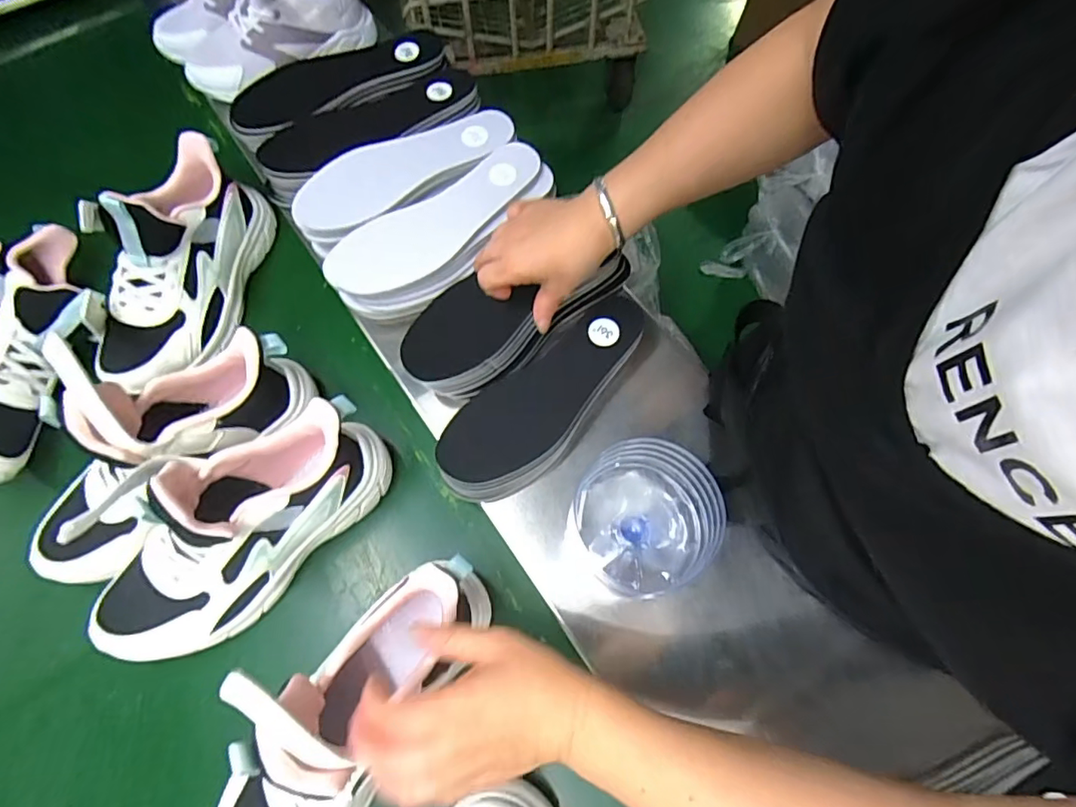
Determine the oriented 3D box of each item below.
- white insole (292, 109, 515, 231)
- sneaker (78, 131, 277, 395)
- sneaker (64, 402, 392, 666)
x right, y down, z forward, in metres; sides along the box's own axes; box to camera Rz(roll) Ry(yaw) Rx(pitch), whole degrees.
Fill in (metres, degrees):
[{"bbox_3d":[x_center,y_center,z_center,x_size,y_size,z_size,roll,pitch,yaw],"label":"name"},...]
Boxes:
[{"bbox_3d":[-0.131,-0.235,0.542,0.226,0.014,0.068,-31,71,-16],"label":"white insole"},{"bbox_3d":[-0.339,-0.138,0.510,0.089,0.124,0.241,8,66,1],"label":"sneaker"},{"bbox_3d":[-0.232,0.091,0.423,0.242,0.131,0.102,-39,73,-18],"label":"sneaker"}]

